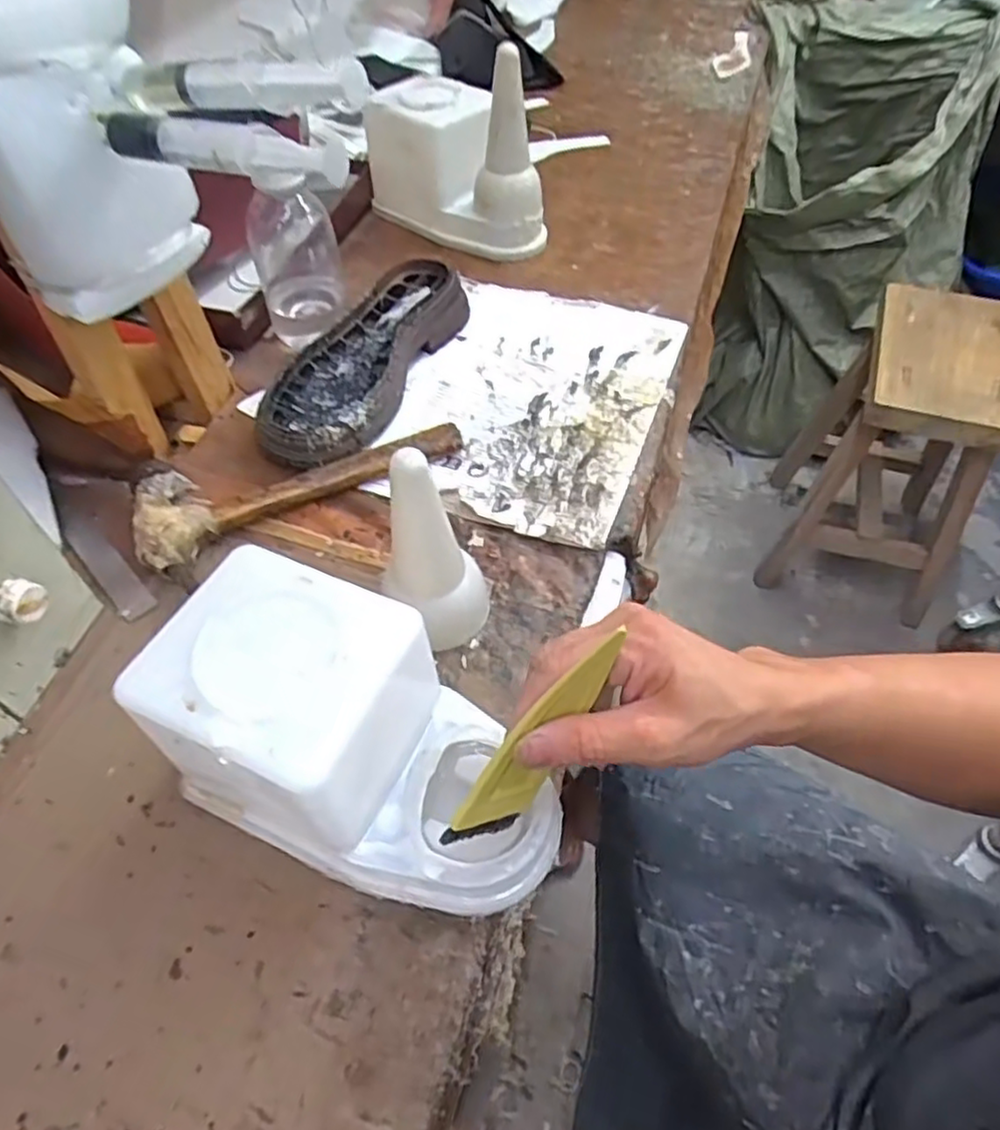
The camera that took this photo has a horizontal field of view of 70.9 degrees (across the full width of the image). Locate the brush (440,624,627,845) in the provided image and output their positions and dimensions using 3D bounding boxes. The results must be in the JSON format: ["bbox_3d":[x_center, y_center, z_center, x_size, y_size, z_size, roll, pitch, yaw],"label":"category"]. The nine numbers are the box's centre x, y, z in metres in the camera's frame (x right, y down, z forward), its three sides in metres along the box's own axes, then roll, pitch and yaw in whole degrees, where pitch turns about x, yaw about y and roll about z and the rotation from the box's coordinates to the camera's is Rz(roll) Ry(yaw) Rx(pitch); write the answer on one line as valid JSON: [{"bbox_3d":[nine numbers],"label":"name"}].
[{"bbox_3d":[0.017,0.083,0.316,0.032,0.127,0.006,21,24,-27],"label":"brush"}]

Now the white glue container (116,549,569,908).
[{"bbox_3d":[-0.066,0.089,0.349,0.192,0.119,0.103,18,55,13],"label":"white glue container"}]

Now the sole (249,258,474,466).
[{"bbox_3d":[-0.112,-0.175,0.596,0.094,0.037,0.251,17,54,12],"label":"sole"}]

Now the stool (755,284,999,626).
[{"bbox_3d":[0.661,-0.168,1.183,0.288,0.475,0.307,16,54,13],"label":"stool"}]

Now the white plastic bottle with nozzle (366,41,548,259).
[{"bbox_3d":[-0.045,-0.424,0.710,0.097,0.160,0.200,-31,58,-22],"label":"white plastic bottle with nozzle"}]

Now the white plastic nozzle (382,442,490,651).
[{"bbox_3d":[-0.035,-0.008,0.408,0.046,0.135,0.055,14,54,10],"label":"white plastic nozzle"}]

